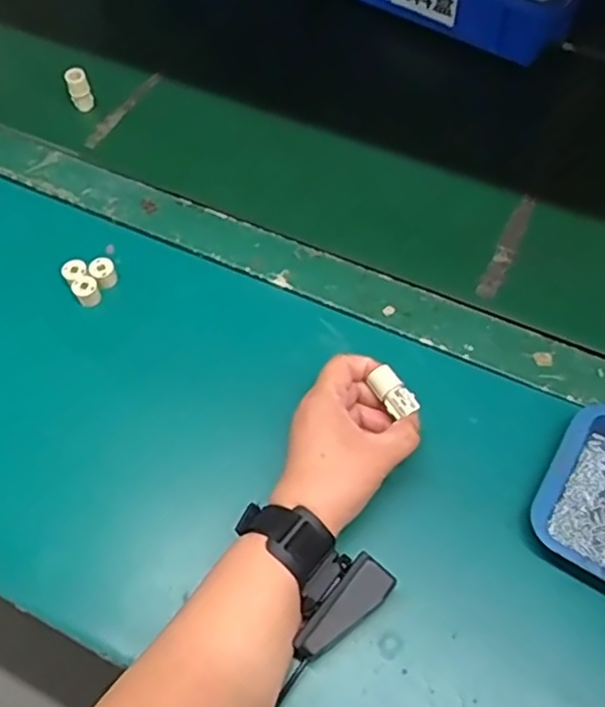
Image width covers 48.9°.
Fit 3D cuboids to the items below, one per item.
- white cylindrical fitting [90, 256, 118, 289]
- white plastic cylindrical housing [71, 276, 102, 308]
[{"bbox_3d":[-0.171,-0.069,0.573,0.020,0.021,0.019,-27,63,-15],"label":"white cylindrical fitting"},{"bbox_3d":[-0.182,-0.052,0.563,0.020,0.016,0.021,0,59,0],"label":"white plastic cylindrical housing"}]

